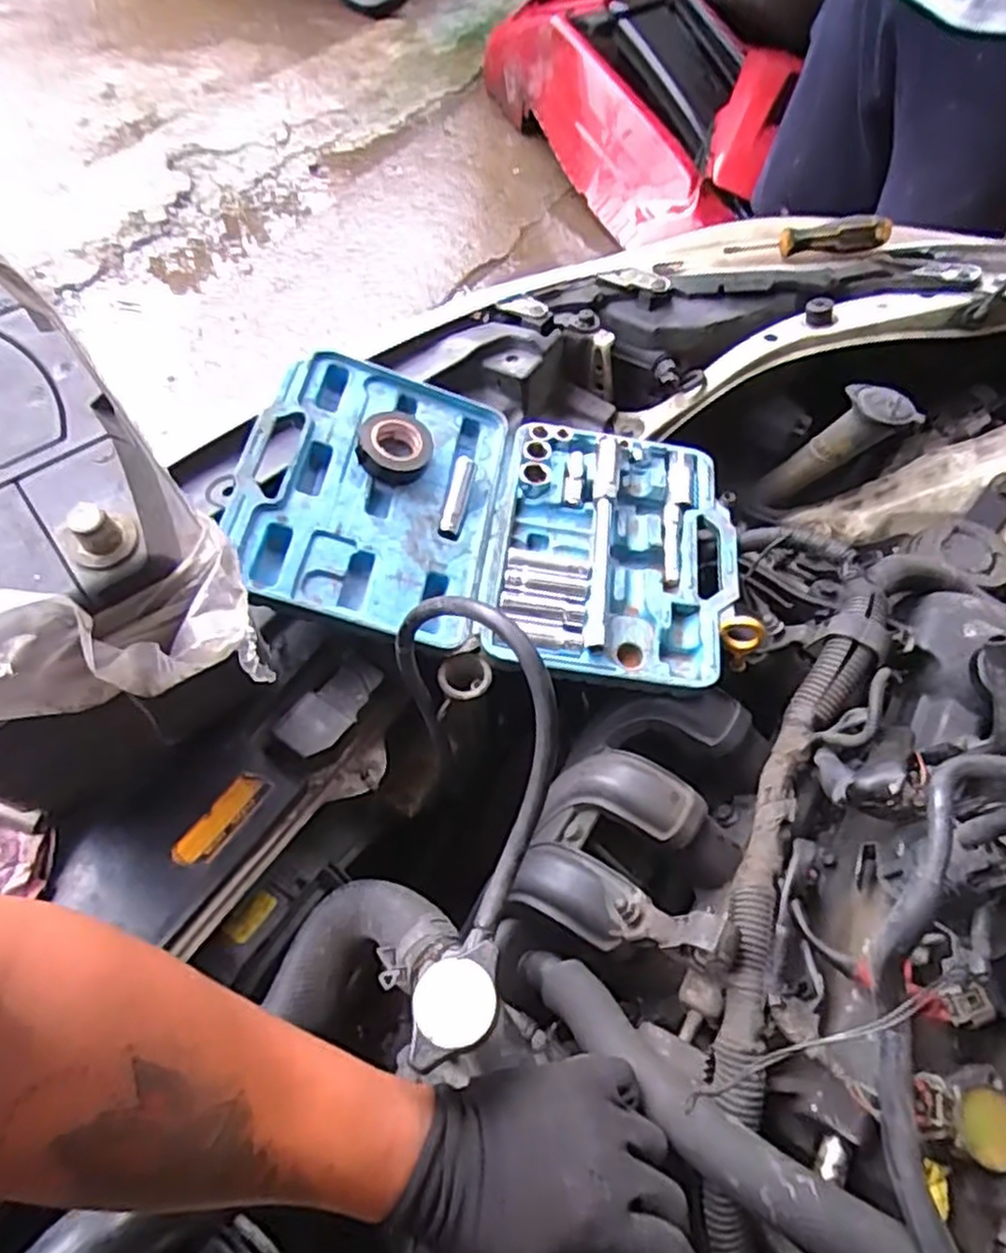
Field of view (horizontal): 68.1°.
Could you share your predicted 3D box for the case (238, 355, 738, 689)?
[{"bbox_3d":[-0.002,-0.093,0.585,0.381,0.059,0.247,7,58,1],"label":"case"}]

